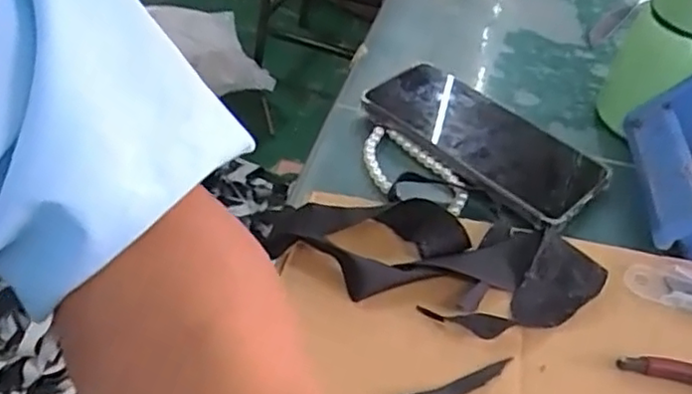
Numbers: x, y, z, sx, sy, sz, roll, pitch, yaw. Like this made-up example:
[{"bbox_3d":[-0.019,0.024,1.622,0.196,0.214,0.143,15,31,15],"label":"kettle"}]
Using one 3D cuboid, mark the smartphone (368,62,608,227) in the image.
[{"bbox_3d":[0.091,-0.041,0.444,0.158,0.010,0.083,35,50,25],"label":"smartphone"}]

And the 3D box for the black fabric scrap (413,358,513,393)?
[{"bbox_3d":[0.052,0.088,0.309,0.063,0.005,0.009,-16,48,-20],"label":"black fabric scrap"}]

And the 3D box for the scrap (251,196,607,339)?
[{"bbox_3d":[0.042,0.029,0.362,0.182,0.018,0.075,15,45,11],"label":"scrap"}]

